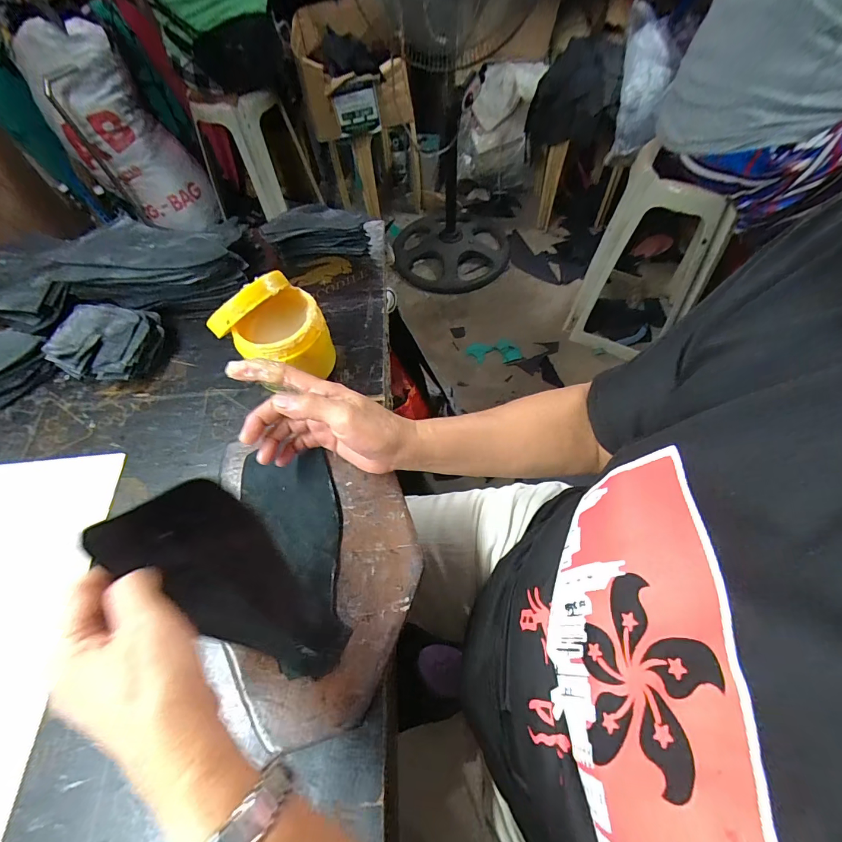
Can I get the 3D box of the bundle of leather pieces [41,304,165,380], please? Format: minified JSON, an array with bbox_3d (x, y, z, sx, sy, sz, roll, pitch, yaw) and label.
[{"bbox_3d":[-0.381,-0.094,0.494,0.122,0.050,0.103,6,61,7],"label":"bundle of leather pieces"}]

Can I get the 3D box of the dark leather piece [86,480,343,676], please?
[{"bbox_3d":[-0.127,0.116,0.289,0.071,0.027,0.183,-47,112,-21],"label":"dark leather piece"}]

